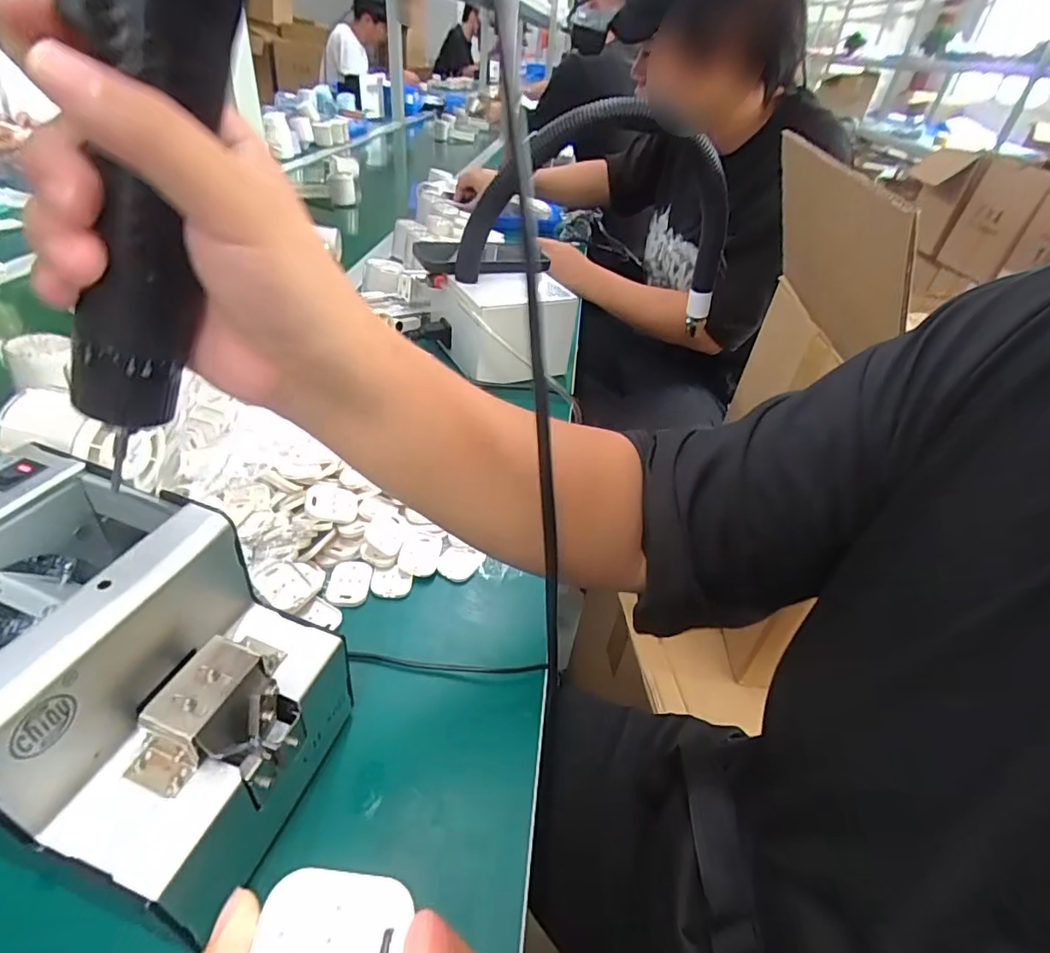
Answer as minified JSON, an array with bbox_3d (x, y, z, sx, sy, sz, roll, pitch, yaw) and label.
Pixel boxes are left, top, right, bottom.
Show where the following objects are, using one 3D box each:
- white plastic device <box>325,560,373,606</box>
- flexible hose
[{"bbox_3d":[-0.133,0.080,0.417,0.031,0.004,0.039,5,38,-2],"label":"white plastic device"},{"bbox_3d":[0.083,-0.294,0.617,0.308,0.213,0.039,1,38,-7],"label":"flexible hose"}]

